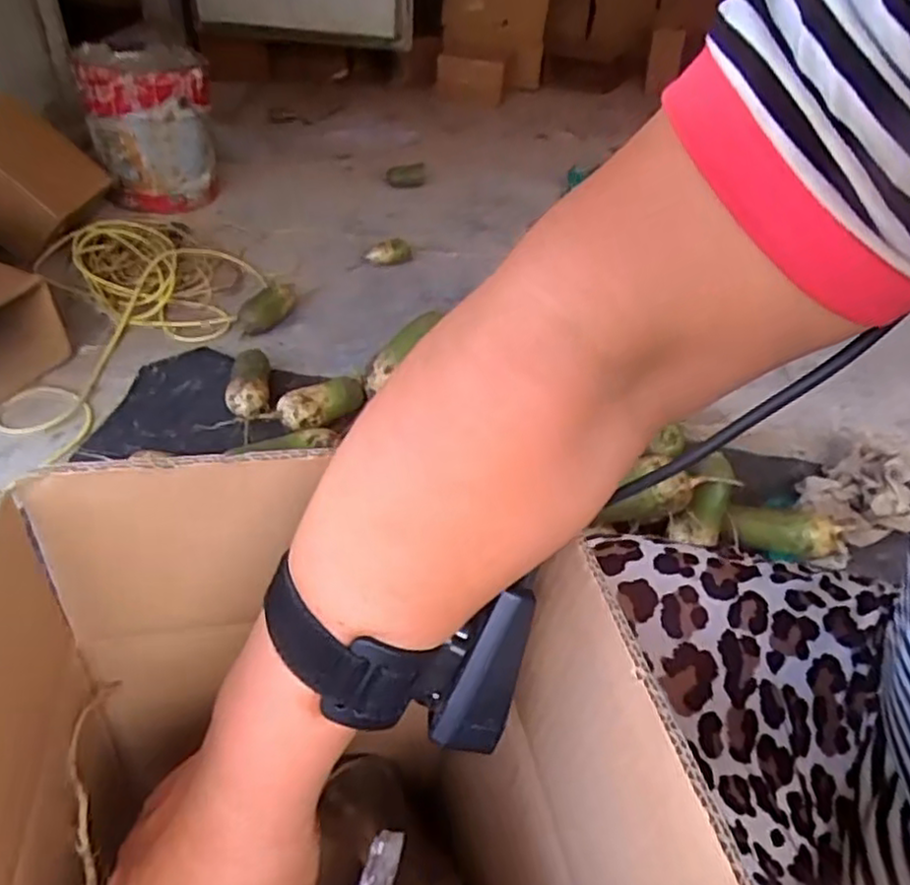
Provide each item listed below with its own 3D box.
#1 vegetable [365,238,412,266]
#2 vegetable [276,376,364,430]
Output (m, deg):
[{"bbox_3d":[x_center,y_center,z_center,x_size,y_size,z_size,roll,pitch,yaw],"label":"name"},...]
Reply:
[{"bbox_3d":[-0.134,-0.385,1.405,0.091,0.040,0.056,-26,49,-22],"label":"vegetable"},{"bbox_3d":[-0.202,-0.061,1.056,0.136,0.049,0.051,-22,47,-19],"label":"vegetable"}]

